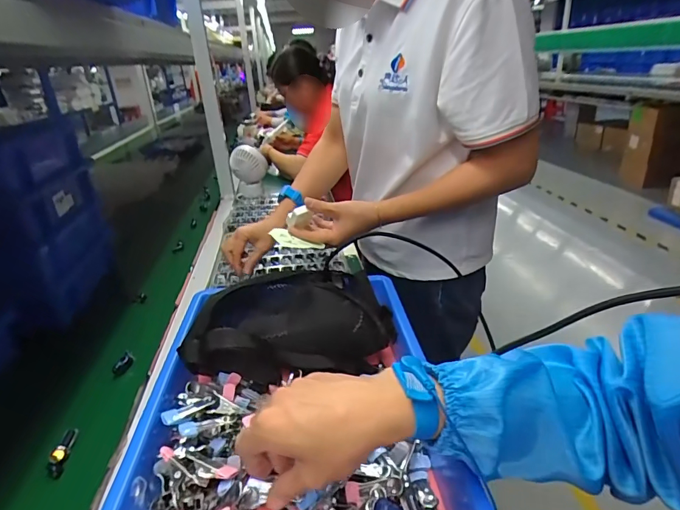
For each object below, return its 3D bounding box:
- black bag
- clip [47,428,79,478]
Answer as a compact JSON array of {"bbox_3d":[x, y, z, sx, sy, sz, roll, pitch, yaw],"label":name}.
[{"bbox_3d":[-0.062,0.084,0.547,0.257,0.086,0.156,-10,26,-14],"label":"black bag"},{"bbox_3d":[-0.303,0.215,0.460,0.015,0.015,0.054,-7,25,-7],"label":"clip"}]

